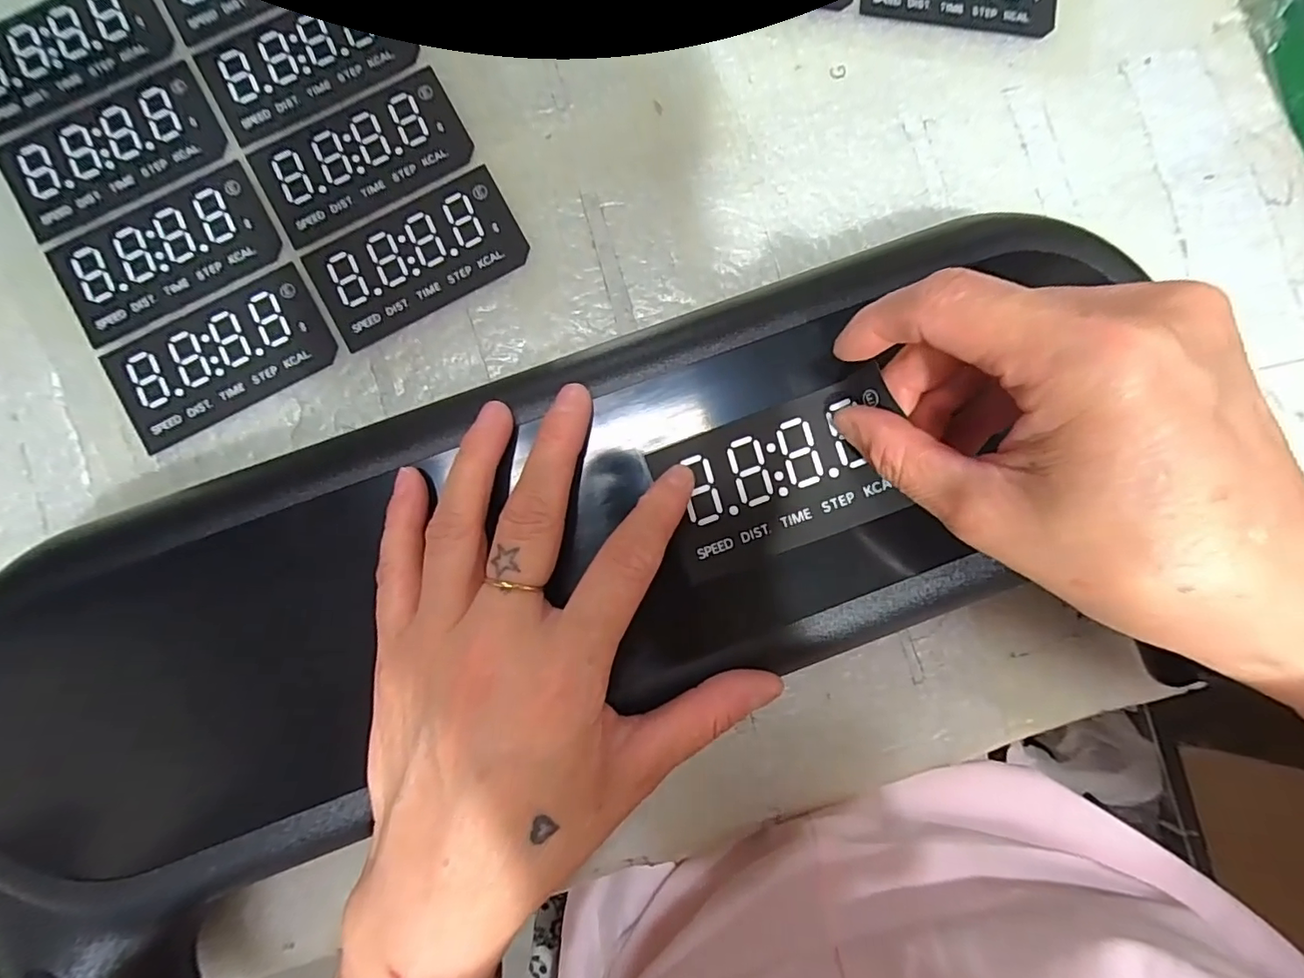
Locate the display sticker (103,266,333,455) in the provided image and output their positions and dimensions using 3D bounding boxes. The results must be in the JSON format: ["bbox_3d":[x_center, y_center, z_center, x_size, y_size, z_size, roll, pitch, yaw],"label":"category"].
[{"bbox_3d":[-0.189,-0.058,0.240,0.090,0.004,0.048,-28,89,-3],"label":"display sticker"}]

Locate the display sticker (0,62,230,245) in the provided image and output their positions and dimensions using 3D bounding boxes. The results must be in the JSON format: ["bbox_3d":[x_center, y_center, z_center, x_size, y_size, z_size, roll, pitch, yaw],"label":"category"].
[{"bbox_3d":[-0.240,-0.151,0.245,0.091,0.004,0.047,-28,89,-3],"label":"display sticker"}]

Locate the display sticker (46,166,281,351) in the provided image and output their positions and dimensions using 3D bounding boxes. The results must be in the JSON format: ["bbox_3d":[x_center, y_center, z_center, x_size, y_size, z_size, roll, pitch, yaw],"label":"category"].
[{"bbox_3d":[-0.215,-0.105,0.243,0.092,0.004,0.047,-28,89,-3],"label":"display sticker"}]

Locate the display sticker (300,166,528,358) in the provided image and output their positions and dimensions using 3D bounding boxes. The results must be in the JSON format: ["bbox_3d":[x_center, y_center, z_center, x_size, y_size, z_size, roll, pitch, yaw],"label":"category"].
[{"bbox_3d":[-0.105,-0.104,0.244,0.090,0.004,0.048,-27,89,-3],"label":"display sticker"}]

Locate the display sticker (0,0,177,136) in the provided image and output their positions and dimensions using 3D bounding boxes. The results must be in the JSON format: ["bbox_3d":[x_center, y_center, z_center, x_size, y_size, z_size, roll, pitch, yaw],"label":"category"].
[{"bbox_3d":[-0.265,-0.198,0.247,0.092,0.004,0.047,-28,89,-3],"label":"display sticker"}]

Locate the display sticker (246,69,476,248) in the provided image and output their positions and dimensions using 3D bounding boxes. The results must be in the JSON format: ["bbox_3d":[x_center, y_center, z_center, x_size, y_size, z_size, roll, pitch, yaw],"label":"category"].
[{"bbox_3d":[-0.130,-0.150,0.246,0.091,0.004,0.049,-28,89,-3],"label":"display sticker"}]

